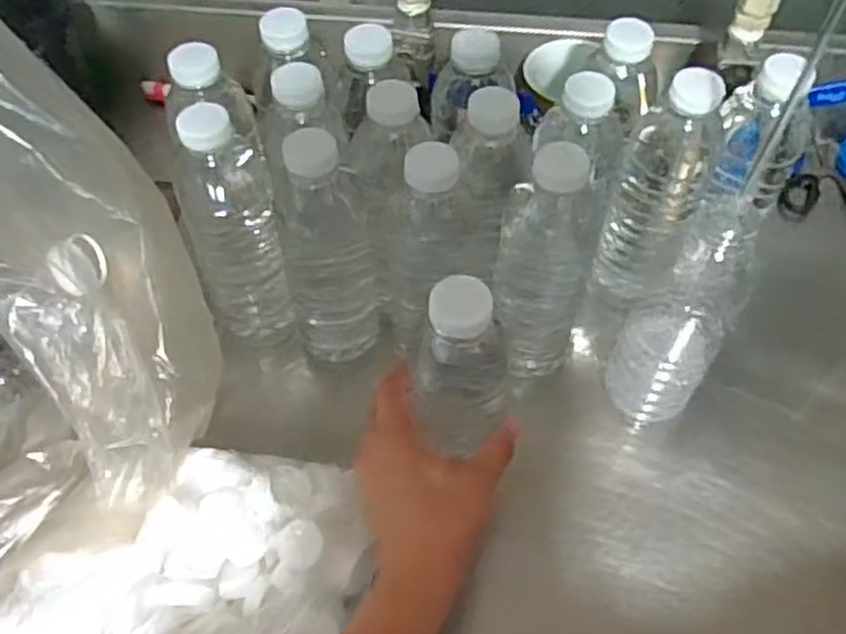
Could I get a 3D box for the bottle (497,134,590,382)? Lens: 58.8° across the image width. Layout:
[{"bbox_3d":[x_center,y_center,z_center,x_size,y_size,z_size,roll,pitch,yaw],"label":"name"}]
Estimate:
[{"bbox_3d":[0.084,-0.039,0.511,0.063,0.200,0.062,13,57,10],"label":"bottle"}]

